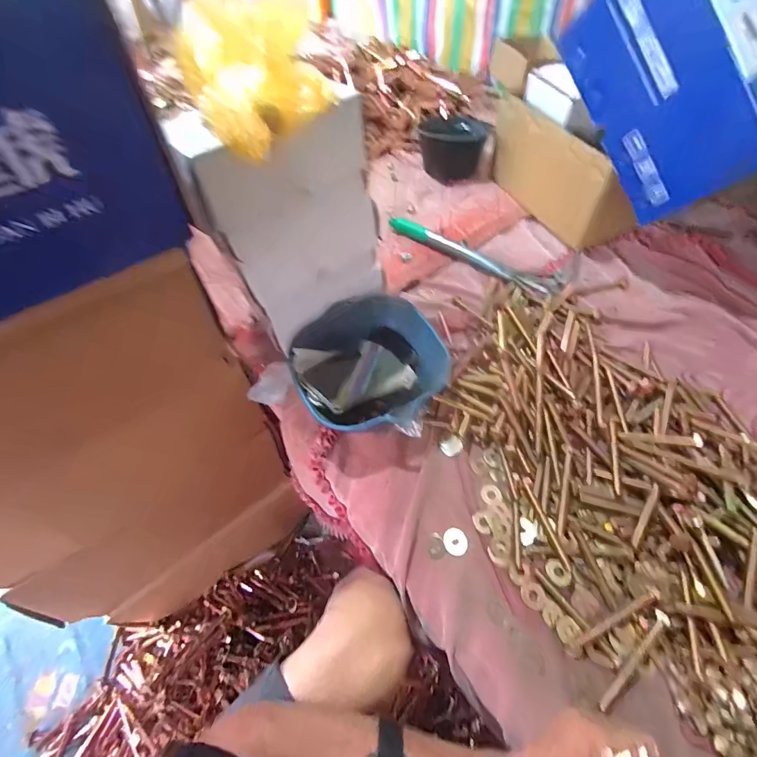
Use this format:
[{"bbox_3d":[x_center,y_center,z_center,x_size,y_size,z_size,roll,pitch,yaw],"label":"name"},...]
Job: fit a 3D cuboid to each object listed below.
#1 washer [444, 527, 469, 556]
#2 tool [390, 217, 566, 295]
[{"bbox_3d":[0.089,0.188,0.453,0.028,0.005,0.028,-7,55,10],"label":"washer"},{"bbox_3d":[0.160,-0.218,0.691,0.325,0.024,0.058,27,62,18],"label":"tool"}]

